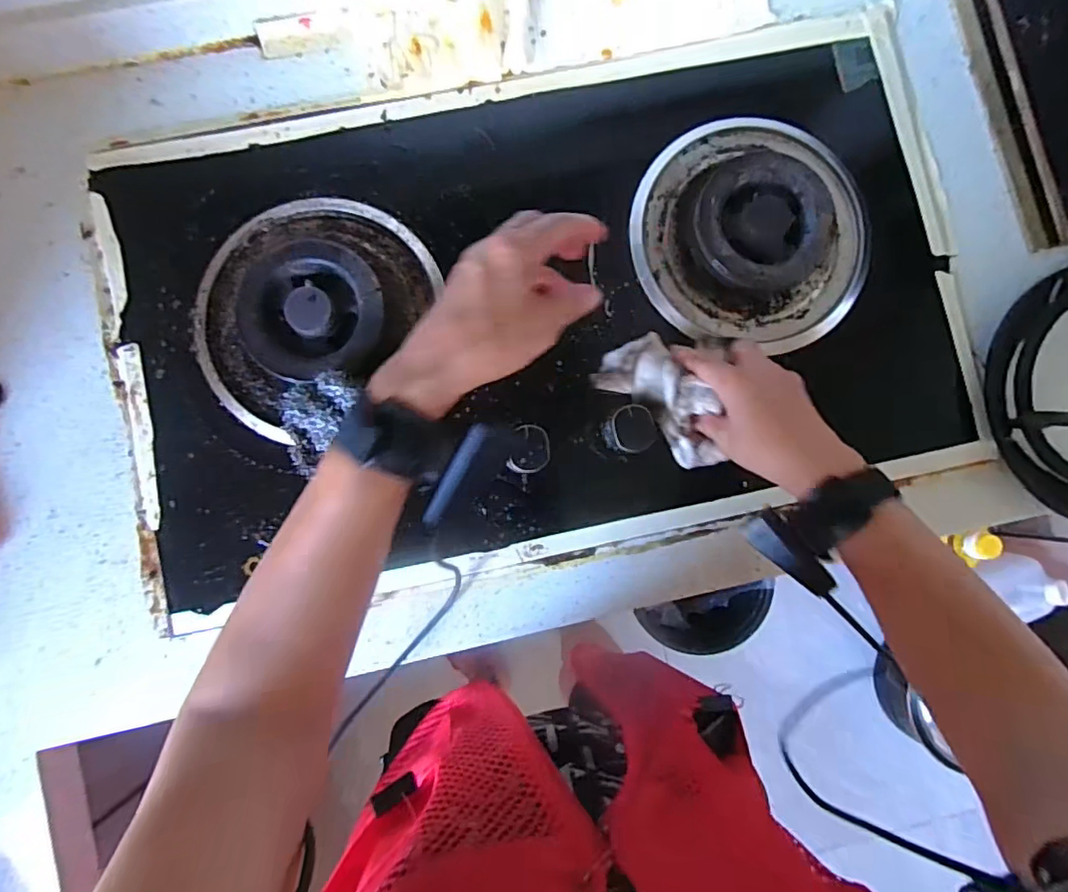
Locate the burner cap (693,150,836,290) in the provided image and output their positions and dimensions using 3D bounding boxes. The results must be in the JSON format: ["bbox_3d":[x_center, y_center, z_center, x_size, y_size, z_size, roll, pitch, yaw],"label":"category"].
[{"bbox_3d":[0.201,-0.198,0.510,0.114,0.037,0.117,0,87,-2],"label":"burner cap"}]

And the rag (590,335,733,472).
[{"bbox_3d":[0.116,-0.039,0.485,0.125,0.044,0.057,44,86,1],"label":"rag"}]

